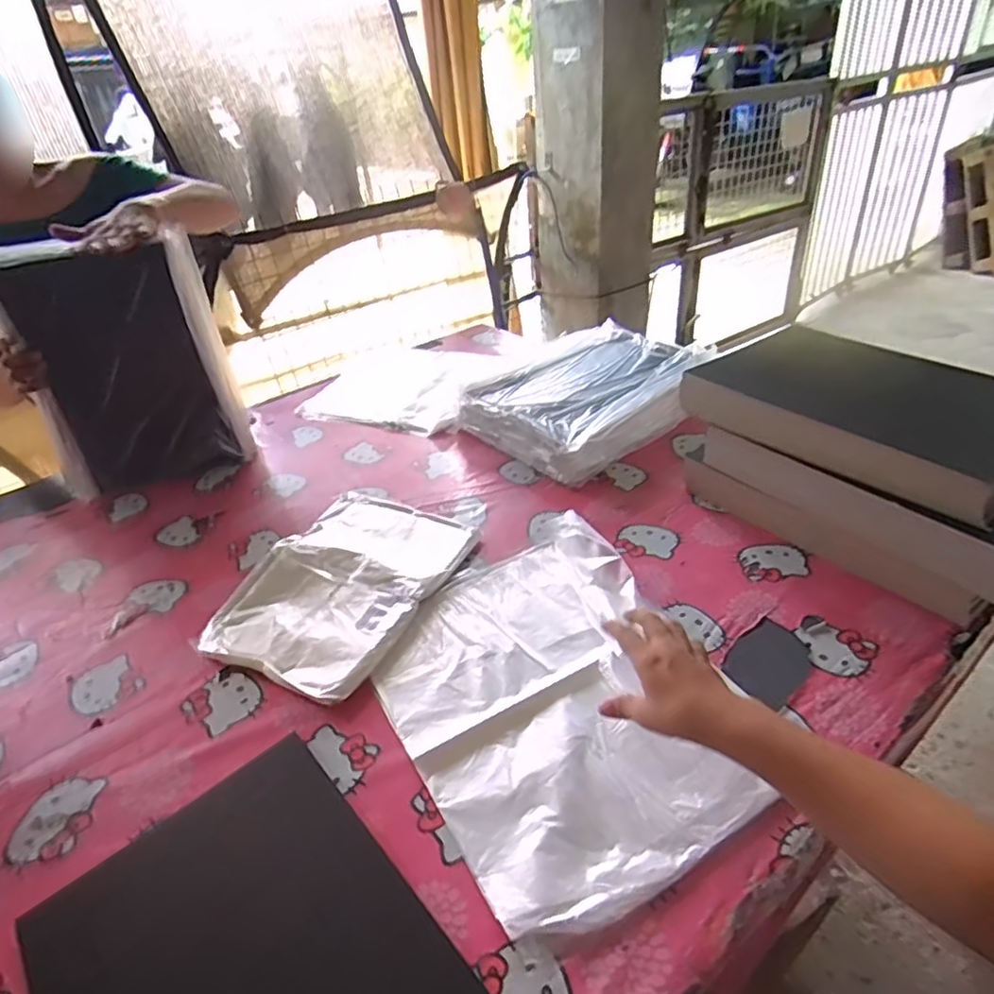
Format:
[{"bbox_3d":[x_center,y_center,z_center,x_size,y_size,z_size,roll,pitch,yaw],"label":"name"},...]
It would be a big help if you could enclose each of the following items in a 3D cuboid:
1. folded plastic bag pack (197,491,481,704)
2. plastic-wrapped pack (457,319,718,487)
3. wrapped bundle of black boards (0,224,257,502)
[{"bbox_3d":[-0.197,0.105,0.812,0.239,0.034,0.323,12,39,24],"label":"folded plastic bag pack"},{"bbox_3d":[0.158,-0.188,1.131,0.405,0.081,0.320,-32,42,-32],"label":"plastic-wrapped pack"},{"bbox_3d":[-0.587,-0.198,0.988,0.294,0.393,0.068,-15,36,-13],"label":"wrapped bundle of black boards"}]

